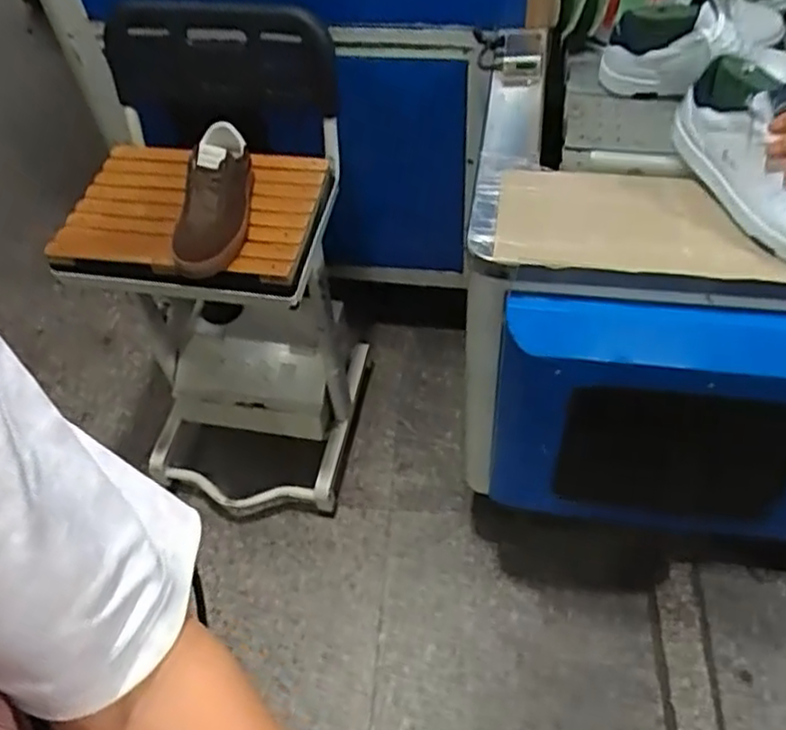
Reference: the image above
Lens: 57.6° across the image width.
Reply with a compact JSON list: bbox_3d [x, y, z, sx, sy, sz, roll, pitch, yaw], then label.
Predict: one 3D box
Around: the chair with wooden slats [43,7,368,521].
[{"bbox_3d":[-0.302,-0.132,1.333,0.404,0.808,0.501,6,54,9],"label":"chair with wooden slats"}]

